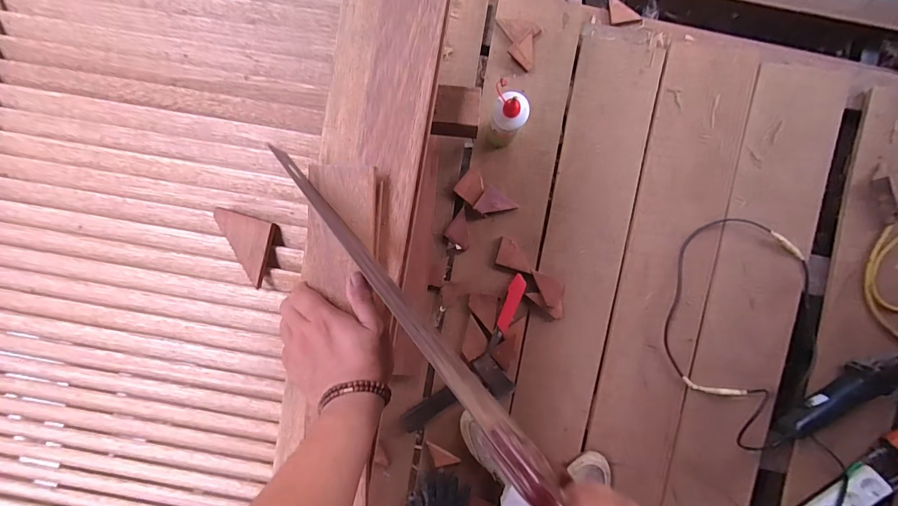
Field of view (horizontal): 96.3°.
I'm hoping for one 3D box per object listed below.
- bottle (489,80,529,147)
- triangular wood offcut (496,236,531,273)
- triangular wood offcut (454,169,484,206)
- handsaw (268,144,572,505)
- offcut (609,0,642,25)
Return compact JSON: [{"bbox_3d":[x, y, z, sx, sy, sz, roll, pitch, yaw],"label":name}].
[{"bbox_3d":[0.116,-0.256,0.789,0.068,0.214,0.073,25,99,1],"label":"bottle"},{"bbox_3d":[0.153,0.005,0.917,0.082,0.006,0.063,15,95,2],"label":"triangular wood offcut"},{"bbox_3d":[0.051,-0.148,0.905,0.056,0.009,0.063,39,95,-1],"label":"triangular wood offcut"},{"bbox_3d":[-0.013,0.079,0.352,0.018,0.081,0.439,-43,76,9],"label":"handsaw"},{"bbox_3d":[0.401,-0.553,0.916,0.068,0.013,0.060,-8,94,3],"label":"offcut"}]

